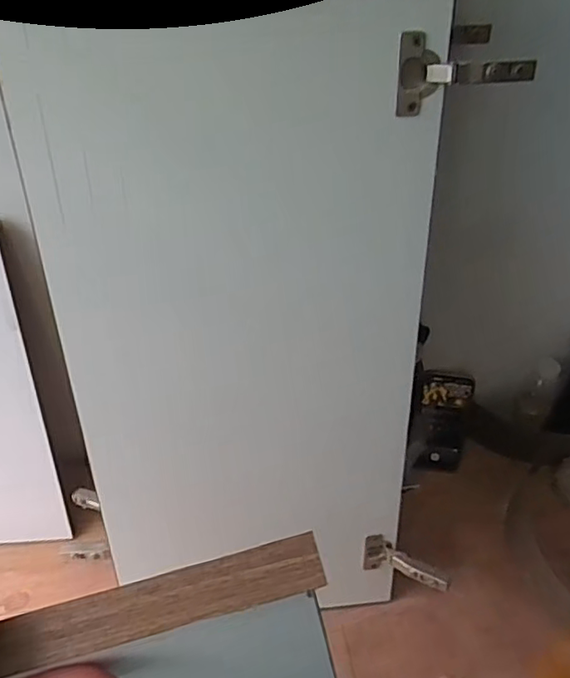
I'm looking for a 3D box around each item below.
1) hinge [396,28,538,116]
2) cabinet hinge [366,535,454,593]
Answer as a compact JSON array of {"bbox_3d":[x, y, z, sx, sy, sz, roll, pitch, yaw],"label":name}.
[{"bbox_3d":[0.147,-0.216,0.459,0.112,0.054,0.026,-1,44,-1],"label":"hinge"},{"bbox_3d":[0.148,0.280,0.704,0.104,0.049,0.026,14,46,33],"label":"cabinet hinge"}]

